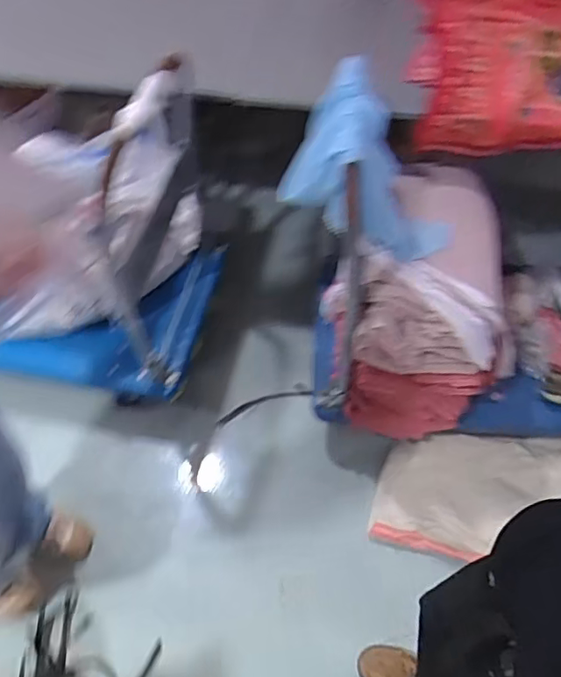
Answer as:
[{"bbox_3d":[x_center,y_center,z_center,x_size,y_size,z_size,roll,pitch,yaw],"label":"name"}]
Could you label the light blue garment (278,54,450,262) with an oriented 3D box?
[{"bbox_3d":[0.176,-0.322,1.161,0.293,0.289,0.272,35,63,24],"label":"light blue garment"}]

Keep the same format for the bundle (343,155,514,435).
[{"bbox_3d":[0.355,-0.116,1.392,0.334,0.384,0.571,5,55,6],"label":"bundle"}]

